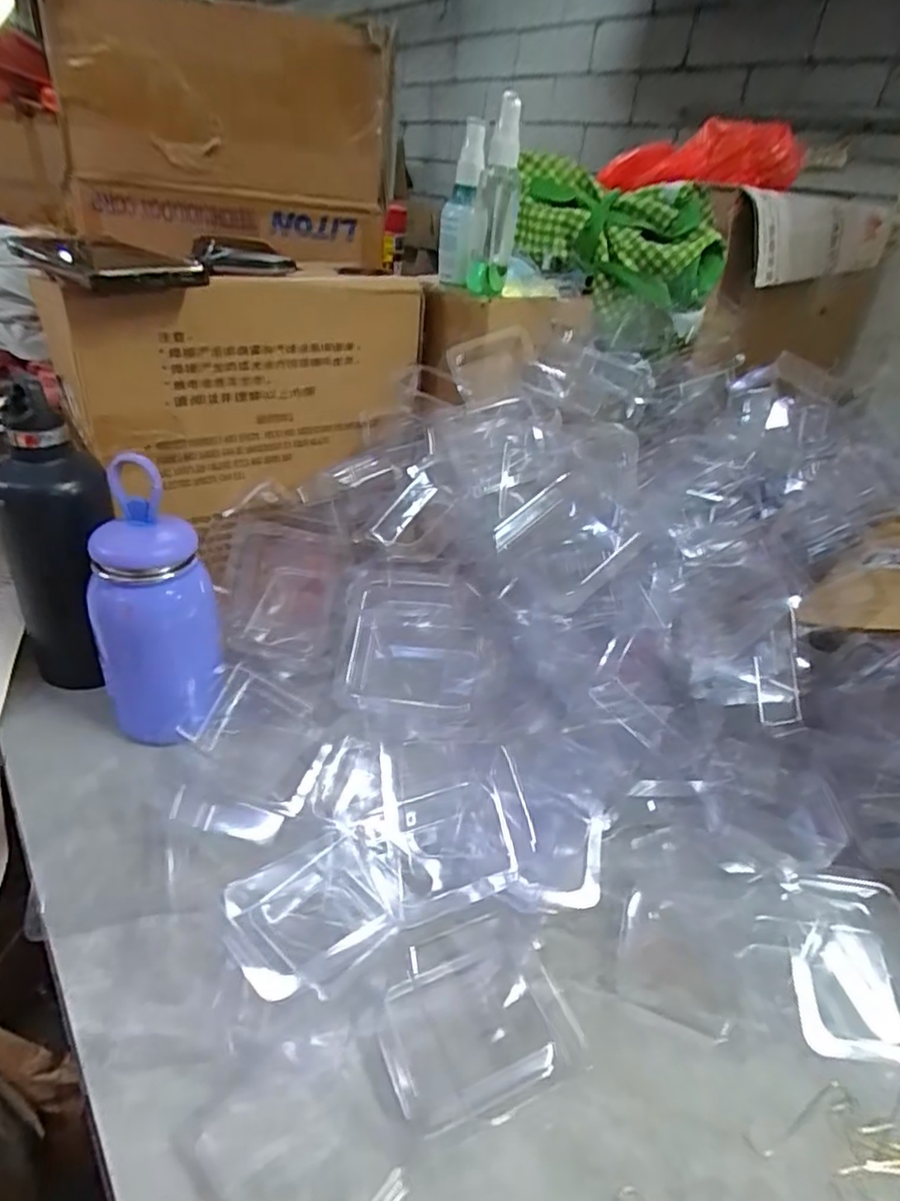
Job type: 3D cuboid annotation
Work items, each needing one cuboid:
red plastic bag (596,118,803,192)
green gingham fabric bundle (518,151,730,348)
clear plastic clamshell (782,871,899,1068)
[{"bbox_3d":[0.256,-0.446,0.656,0.198,0.063,0.066,-5,33,2],"label":"red plastic bag"},{"bbox_3d":[0.152,-0.326,0.600,0.208,0.112,0.122,32,40,33],"label":"green gingham fabric bundle"},{"bbox_3d":[0.219,0.197,0.351,0.062,0.026,0.091,13,33,7],"label":"clear plastic clamshell"}]

